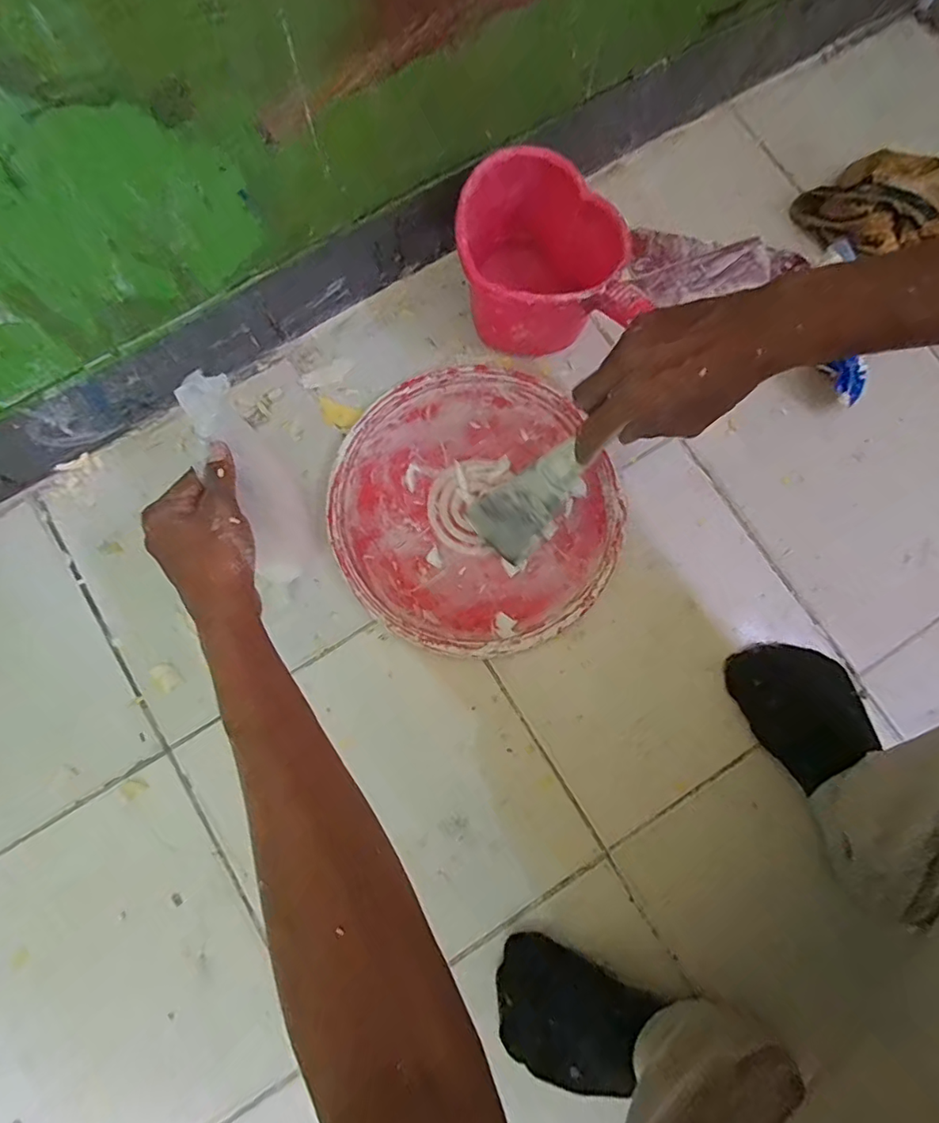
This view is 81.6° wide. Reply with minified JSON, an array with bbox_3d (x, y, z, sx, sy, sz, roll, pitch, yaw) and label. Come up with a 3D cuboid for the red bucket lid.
[{"bbox_3d":[0.004,-0.053,0.549,0.273,0.024,0.280,0,80,-1],"label":"red bucket lid"}]

